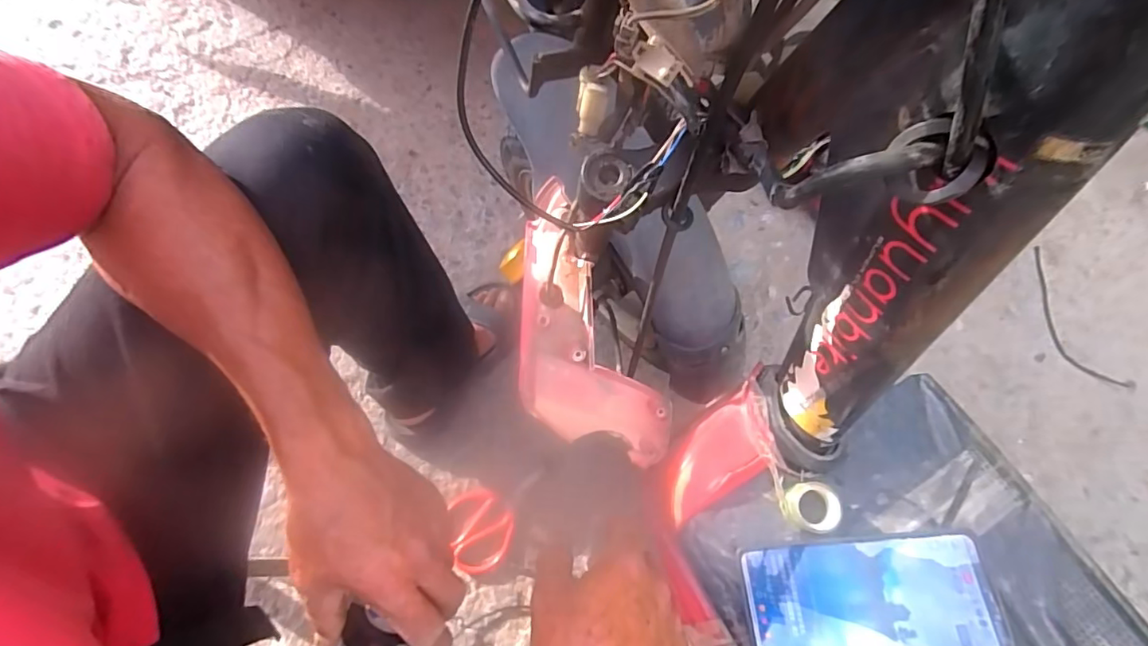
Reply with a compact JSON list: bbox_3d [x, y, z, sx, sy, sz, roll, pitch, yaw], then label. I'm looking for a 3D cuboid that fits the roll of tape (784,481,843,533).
[{"bbox_3d":[0.181,0.139,0.406,0.036,0.017,0.035,2,70,3],"label":"roll of tape"}]

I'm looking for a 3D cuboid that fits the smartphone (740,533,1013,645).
[{"bbox_3d":[0.200,0.190,0.369,0.155,0.009,0.073,-10,69,12],"label":"smartphone"}]

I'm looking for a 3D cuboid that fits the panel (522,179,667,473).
[{"bbox_3d":[-0.003,0.014,0.481,0.116,0.067,0.263,-20,105,-5],"label":"panel"}]

